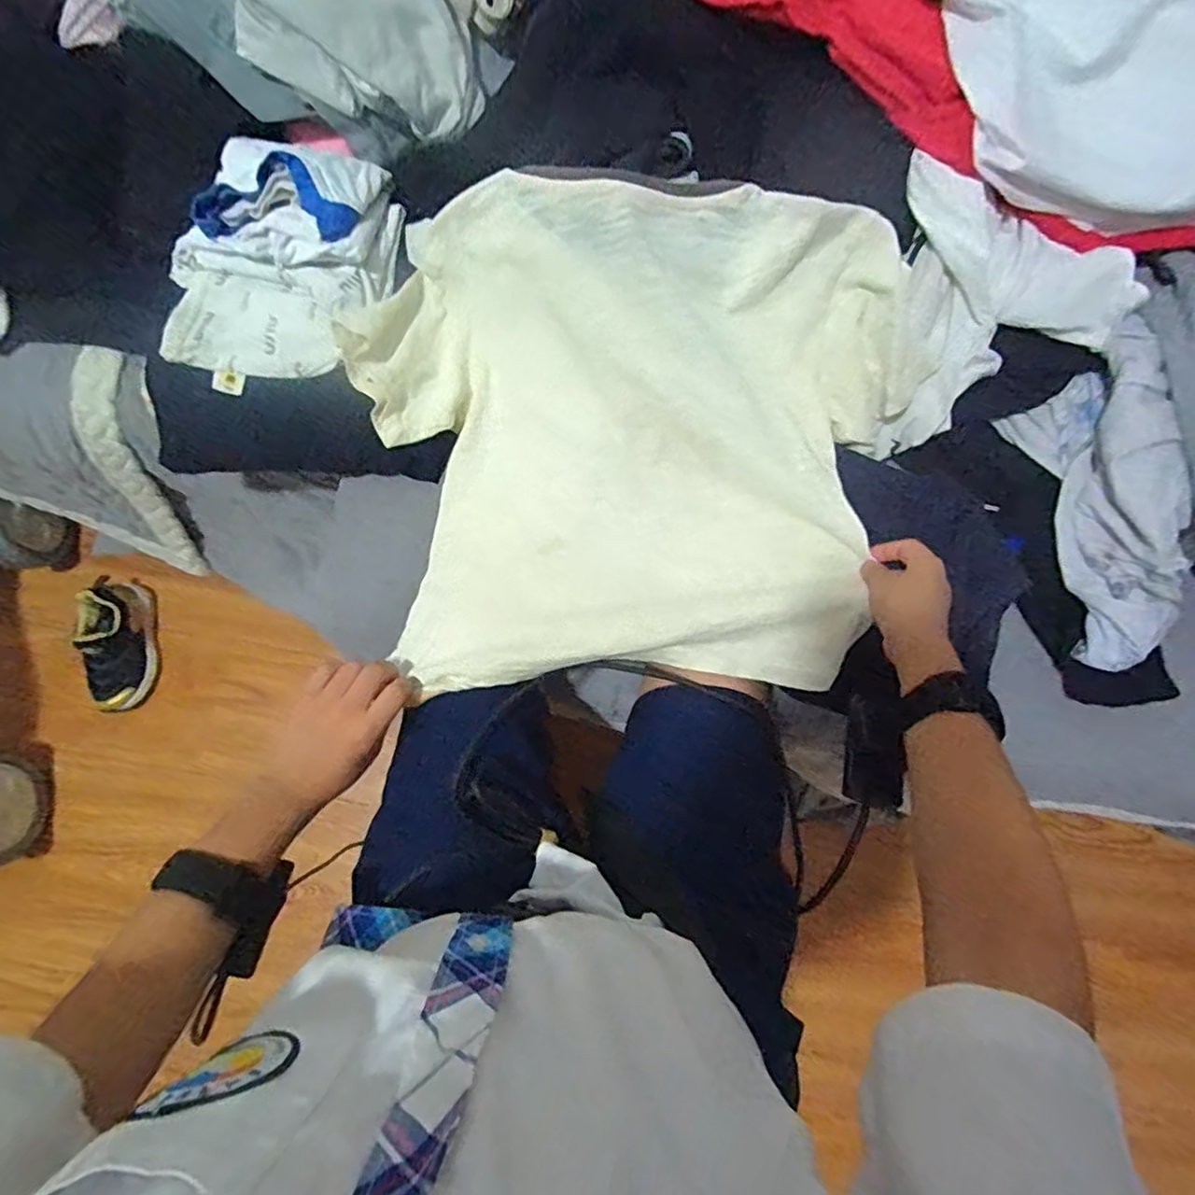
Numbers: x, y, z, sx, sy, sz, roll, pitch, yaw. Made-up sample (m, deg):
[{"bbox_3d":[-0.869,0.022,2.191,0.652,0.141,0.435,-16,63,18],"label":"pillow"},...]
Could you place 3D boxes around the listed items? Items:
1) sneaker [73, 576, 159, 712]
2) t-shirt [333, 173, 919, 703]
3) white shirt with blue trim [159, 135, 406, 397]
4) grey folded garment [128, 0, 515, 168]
[{"bbox_3d":[-0.690,0.067,0.883,0.080,0.079,0.188,-4,91,-1],"label":"sneaker"},{"bbox_3d":[0.027,-0.116,0.479,0.423,0.121,0.379,-1,77,0],"label":"t-shirt"},{"bbox_3d":[-0.274,-0.280,0.515,0.190,0.082,0.214,14,78,3],"label":"white shirt with blue trim"},{"bbox_3d":[-0.234,-0.489,0.521,0.250,0.125,0.186,19,78,4],"label":"grey folded garment"}]

